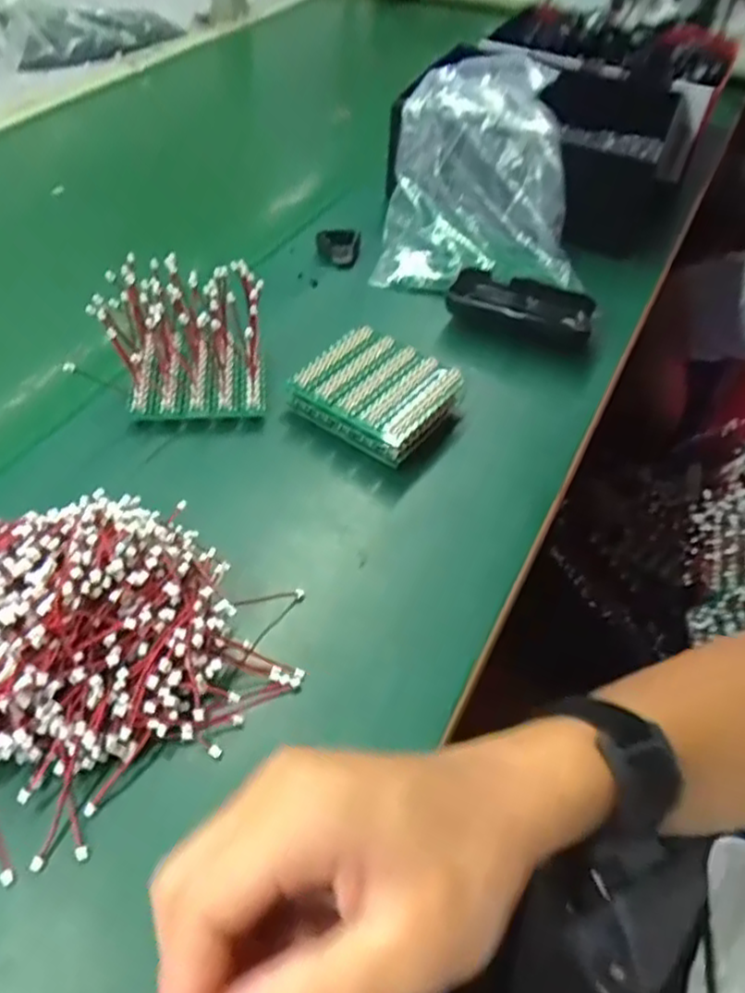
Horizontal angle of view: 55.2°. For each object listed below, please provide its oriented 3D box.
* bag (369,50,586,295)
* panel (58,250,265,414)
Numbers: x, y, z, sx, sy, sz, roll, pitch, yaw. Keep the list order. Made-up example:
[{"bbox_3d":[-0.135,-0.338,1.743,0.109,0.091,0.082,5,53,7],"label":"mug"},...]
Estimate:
[{"bbox_3d":[0.088,-0.284,0.598,0.147,0.099,0.222,4,51,2],"label":"bag"},{"bbox_3d":[-0.127,-0.104,0.457,0.114,0.042,0.108,0,86,-12],"label":"panel"}]

